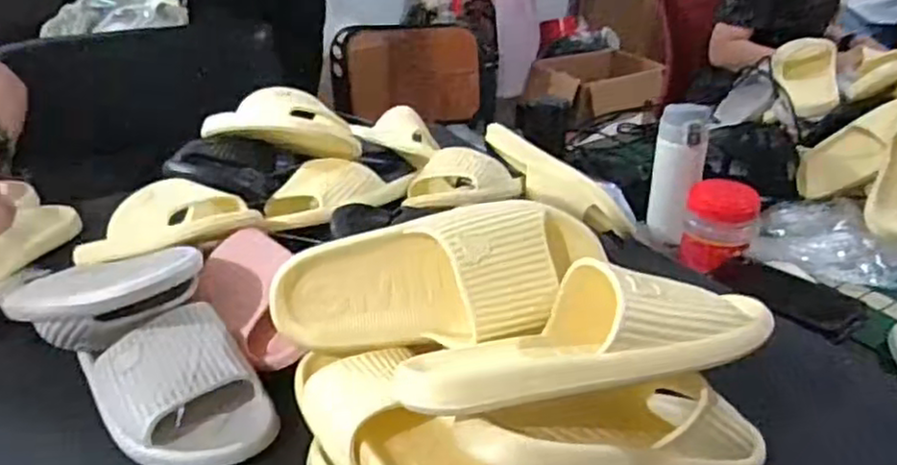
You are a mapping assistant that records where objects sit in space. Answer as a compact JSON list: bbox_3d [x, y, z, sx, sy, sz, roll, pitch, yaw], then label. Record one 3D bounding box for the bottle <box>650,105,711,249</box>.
[{"bbox_3d":[0.314,-0.076,0.957,0.066,0.181,0.072,11,31,18],"label":"bottle"}]

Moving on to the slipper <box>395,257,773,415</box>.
[{"bbox_3d":[0.093,0.060,0.460,0.257,0.067,0.112,-4,30,-7],"label":"slipper"}]

